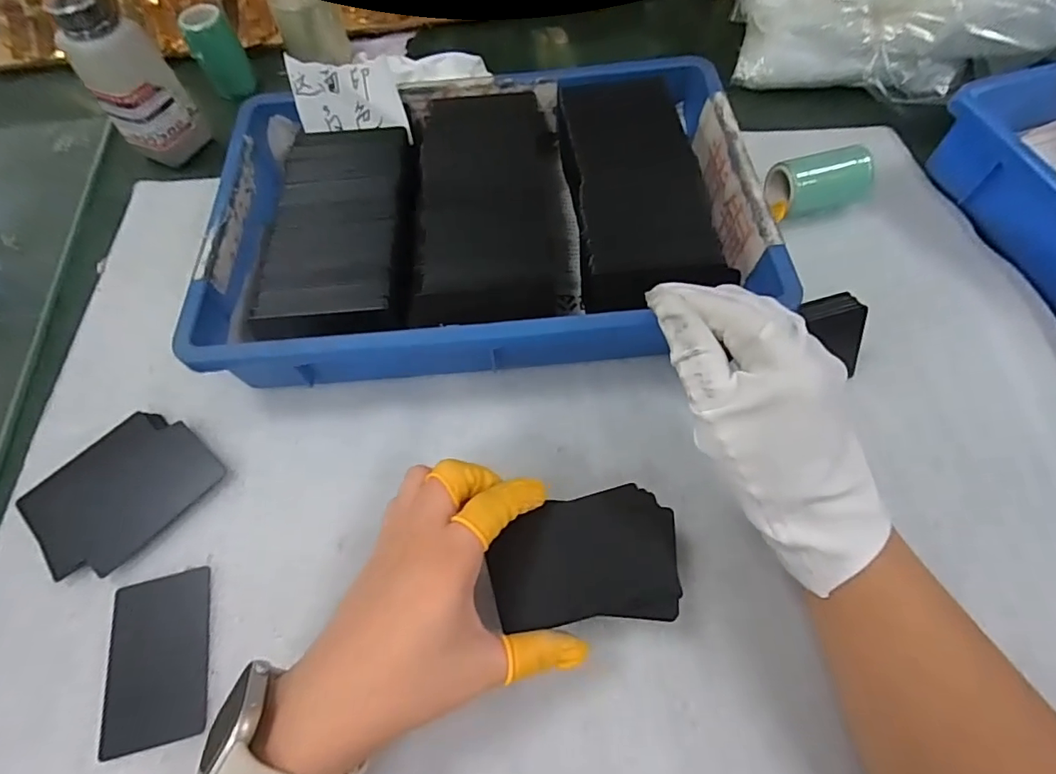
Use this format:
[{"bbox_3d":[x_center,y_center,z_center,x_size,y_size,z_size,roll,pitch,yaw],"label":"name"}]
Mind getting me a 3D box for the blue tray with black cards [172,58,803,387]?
[{"bbox_3d":[-0.030,-0.123,0.372,0.366,0.057,0.248,-4,65,-2],"label":"blue tray with black cards"}]

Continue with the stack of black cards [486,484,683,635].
[{"bbox_3d":[0.029,0.085,0.259,0.092,0.012,0.062,-3,64,1],"label":"stack of black cards"}]

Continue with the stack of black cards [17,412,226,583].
[{"bbox_3d":[-0.256,0.064,0.323,0.084,0.008,0.102,40,71,17],"label":"stack of black cards"}]

